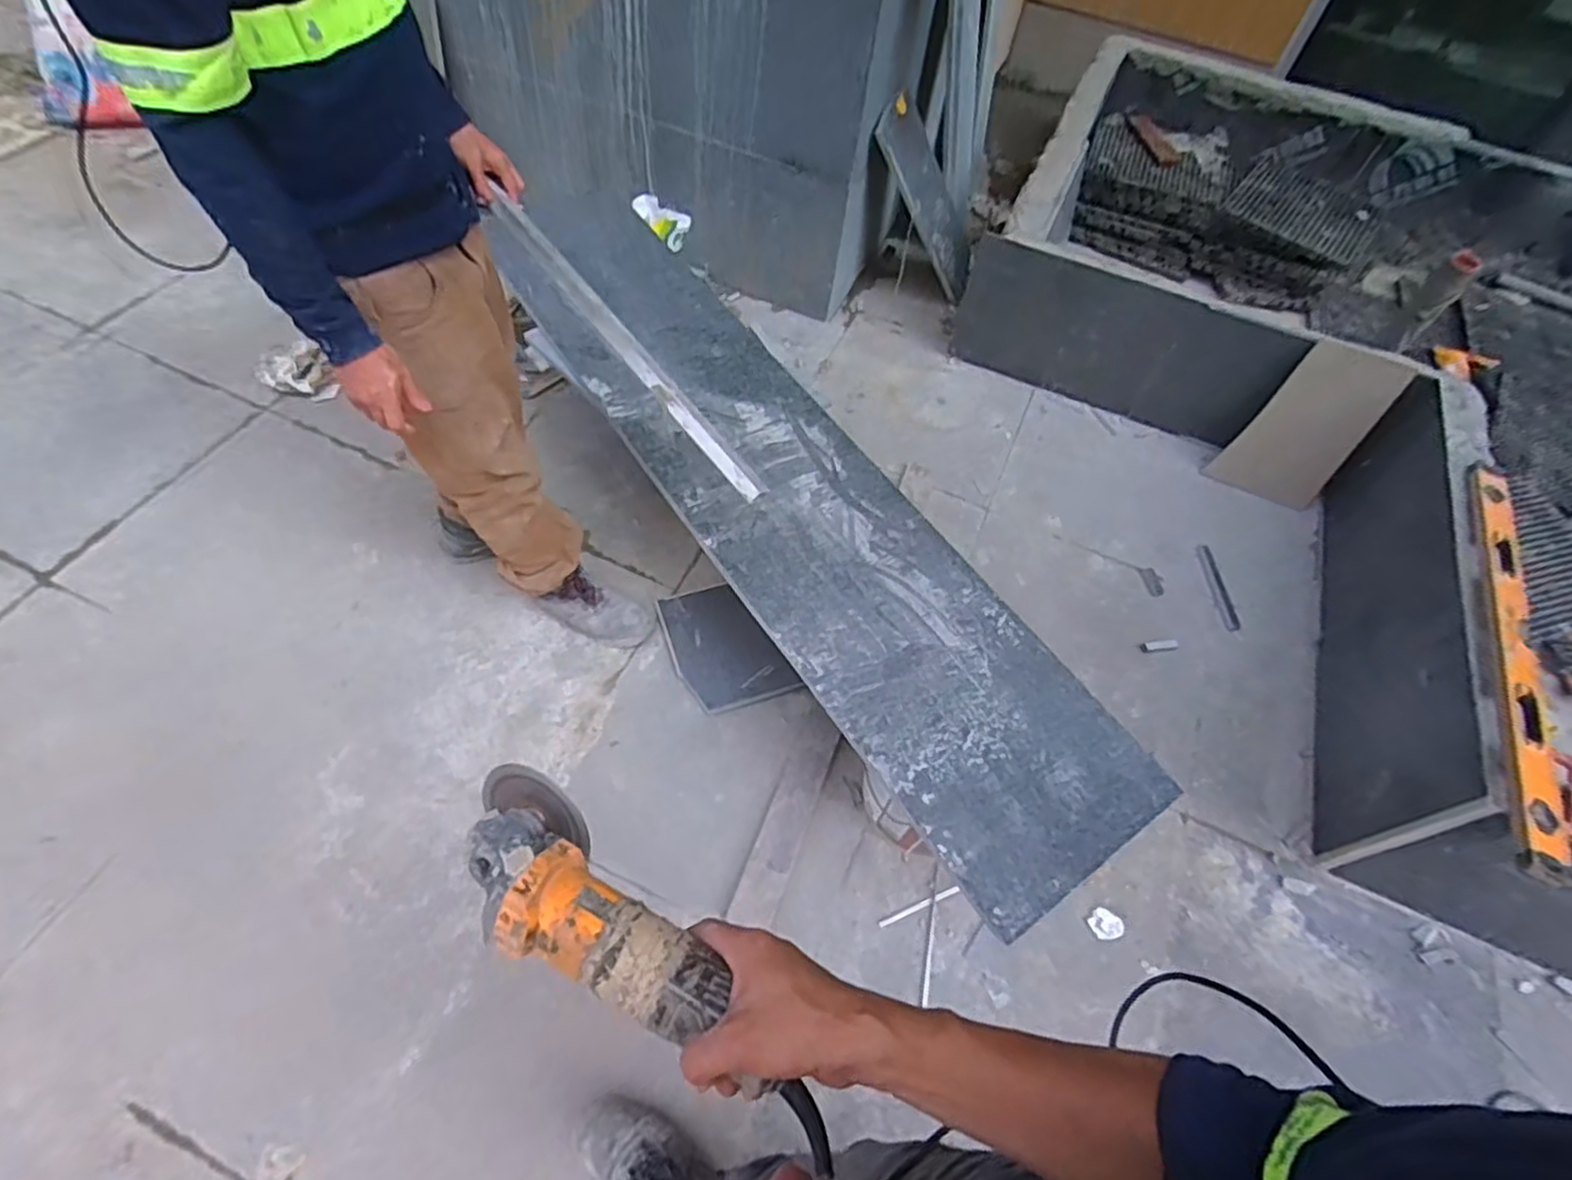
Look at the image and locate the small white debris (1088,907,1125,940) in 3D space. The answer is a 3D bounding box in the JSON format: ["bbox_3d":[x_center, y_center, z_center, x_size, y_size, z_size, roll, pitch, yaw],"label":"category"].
[{"bbox_3d":[0.628,0.654,1.423,0.071,0.006,0.057,7,57,4],"label":"small white debris"}]

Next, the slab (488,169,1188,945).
[{"bbox_3d":[-0.084,-0.304,1.526,0.401,0.049,1.959,-26,62,-23],"label":"slab"}]

